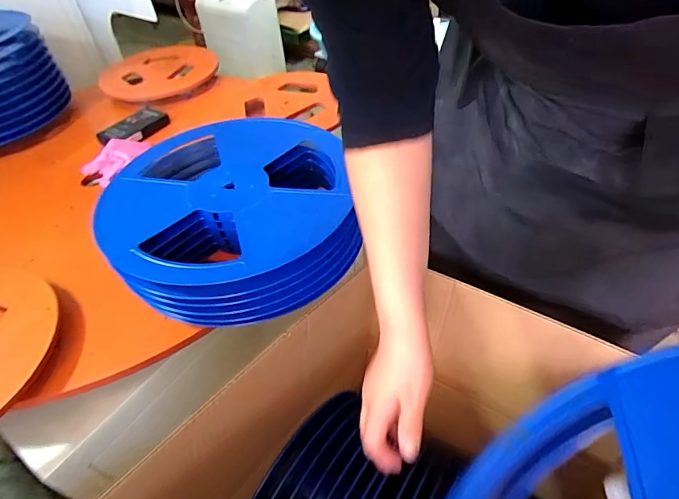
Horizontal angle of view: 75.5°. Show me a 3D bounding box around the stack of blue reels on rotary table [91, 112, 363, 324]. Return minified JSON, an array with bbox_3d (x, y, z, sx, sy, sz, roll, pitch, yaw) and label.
[{"bbox_3d":[-0.150,-0.050,0.587,0.296,0.089,0.307,-16,46,-10],"label":"stack of blue reels on rotary table"}]

